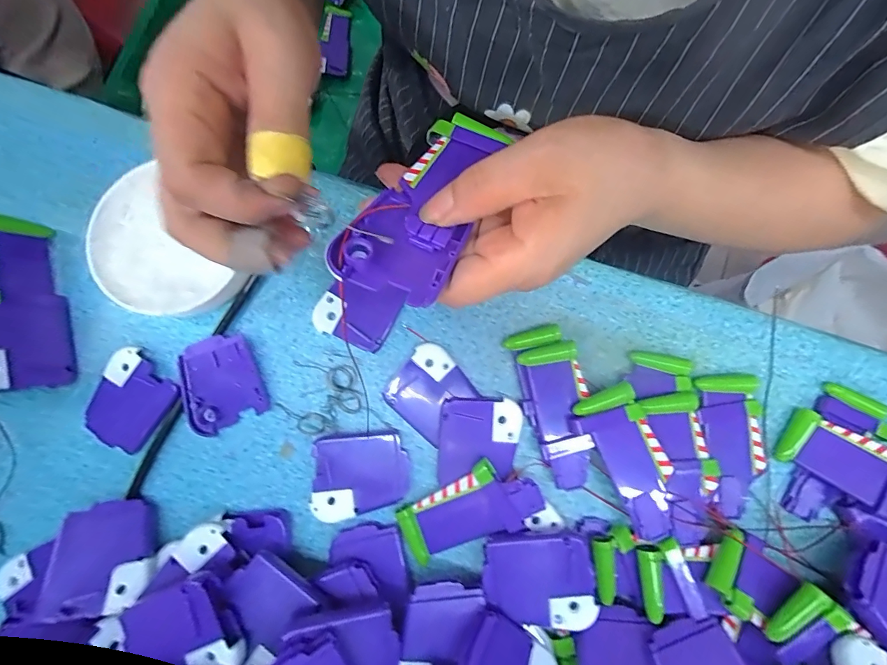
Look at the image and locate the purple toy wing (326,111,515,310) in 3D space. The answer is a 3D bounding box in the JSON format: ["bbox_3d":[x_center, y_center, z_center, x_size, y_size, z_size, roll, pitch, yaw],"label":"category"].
[{"bbox_3d":[-0.006,-0.066,0.196,0.050,0.009,0.118,24,66,5],"label":"purple toy wing"}]

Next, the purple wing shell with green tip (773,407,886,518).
[{"bbox_3d":[0.260,0.085,0.246,0.088,0.020,0.040,35,80,22],"label":"purple wing shell with green tip"}]

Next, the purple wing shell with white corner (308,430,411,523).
[{"bbox_3d":[-0.054,0.091,0.256,0.060,0.010,0.049,-8,83,-1],"label":"purple wing shell with white corner"}]

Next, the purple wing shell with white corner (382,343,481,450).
[{"bbox_3d":[-0.009,0.040,0.269,0.051,0.006,0.051,44,85,5],"label":"purple wing shell with white corner"}]

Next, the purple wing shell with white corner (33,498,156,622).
[{"bbox_3d":[-0.205,0.135,0.240,0.049,0.013,0.059,4,61,-17],"label":"purple wing shell with white corner"}]

